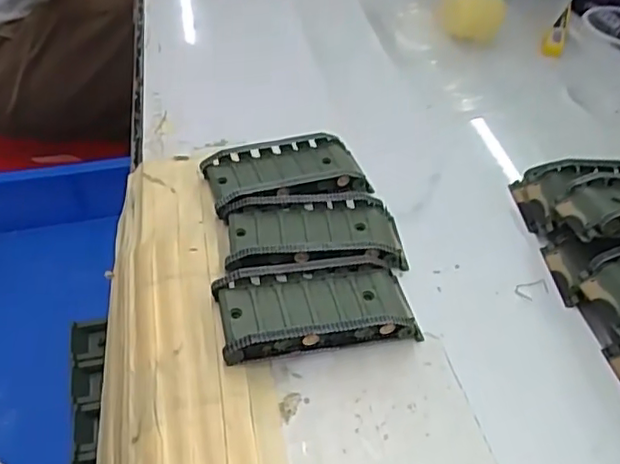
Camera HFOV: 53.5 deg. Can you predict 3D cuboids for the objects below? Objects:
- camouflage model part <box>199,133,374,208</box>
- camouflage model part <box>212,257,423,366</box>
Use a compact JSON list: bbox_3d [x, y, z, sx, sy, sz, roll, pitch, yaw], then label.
[{"bbox_3d":[-0.013,-0.034,0.373,0.094,0.019,0.051,-10,47,-15],"label":"camouflage model part"},{"bbox_3d":[0.003,0.037,0.301,0.093,0.022,0.044,-8,46,-12],"label":"camouflage model part"}]

